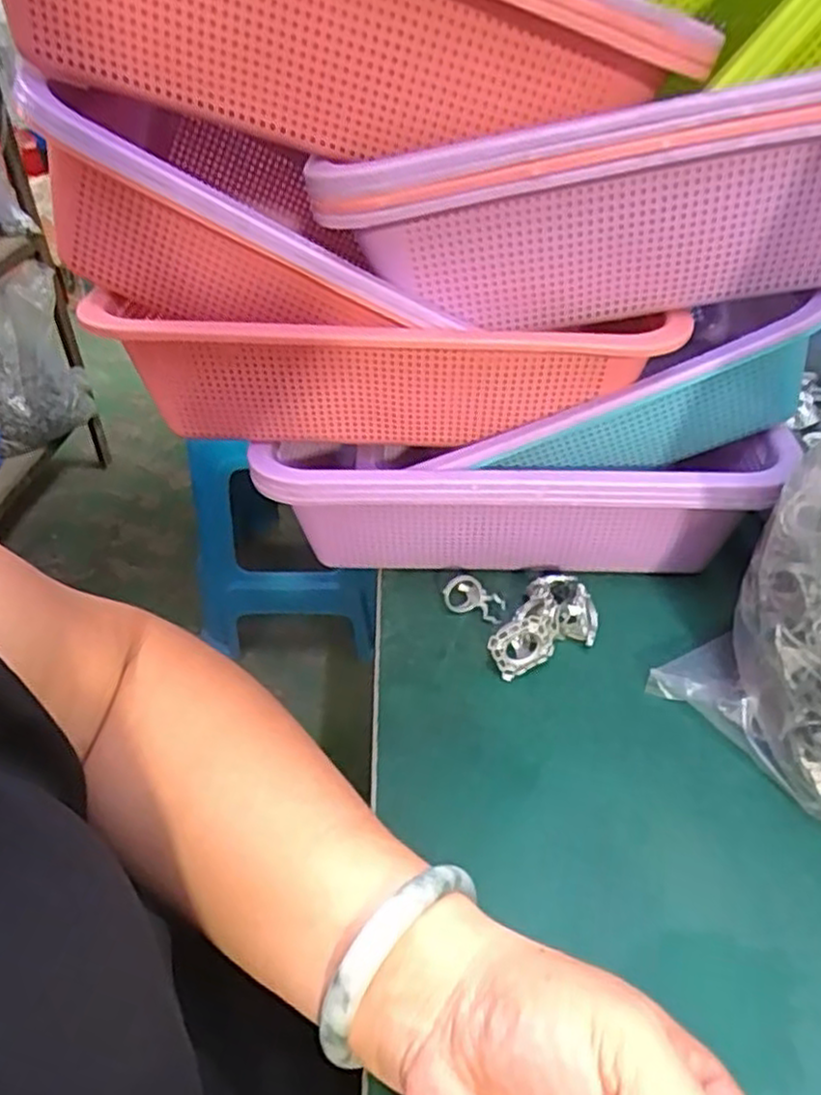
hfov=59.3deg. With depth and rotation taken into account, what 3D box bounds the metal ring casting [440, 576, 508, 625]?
[{"bbox_3d":[0.038,0.029,0.418,0.035,0.023,0.017,13,40,17],"label":"metal ring casting"}]

